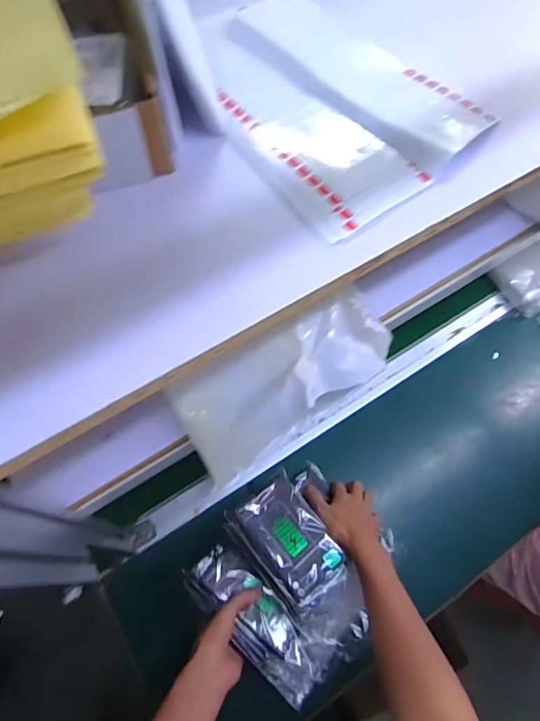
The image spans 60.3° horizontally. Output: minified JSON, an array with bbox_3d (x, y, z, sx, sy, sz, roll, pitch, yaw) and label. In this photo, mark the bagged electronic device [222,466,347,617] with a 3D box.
[{"bbox_3d":[0.022,0.230,0.590,0.094,0.022,0.141,-35,71,-16],"label":"bagged electronic device"}]

